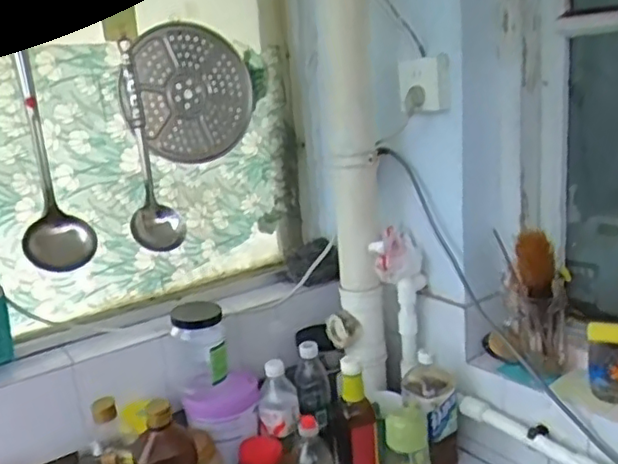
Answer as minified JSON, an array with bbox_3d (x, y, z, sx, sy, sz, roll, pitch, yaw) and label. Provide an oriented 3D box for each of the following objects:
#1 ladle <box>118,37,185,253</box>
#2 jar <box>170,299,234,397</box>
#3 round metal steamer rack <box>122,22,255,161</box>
[{"bbox_3d":[-0.280,-0.146,1.074,0.082,0.355,0.071,-8,14,-13],"label":"ladle"},{"bbox_3d":[-0.189,0.196,1.073,0.096,0.141,0.096,-6,14,-8],"label":"jar"},{"bbox_3d":[-0.216,-0.254,1.128,0.239,0.228,0.028,-14,17,-34],"label":"round metal steamer rack"}]

